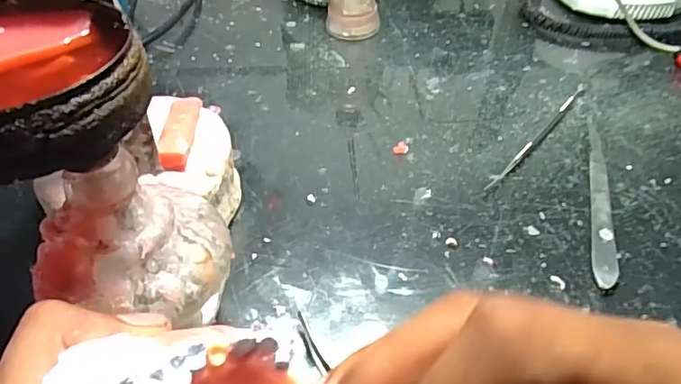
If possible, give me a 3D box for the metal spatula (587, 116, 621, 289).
[{"bbox_3d":[0.152,0.000,0.312,0.013,0.005,0.138,12,47,10],"label":"metal spatula"}]

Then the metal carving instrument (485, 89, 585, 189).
[{"bbox_3d":[0.132,-0.039,0.349,0.005,0.004,0.132,32,53,26],"label":"metal carving instrument"}]

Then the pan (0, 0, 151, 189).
[{"bbox_3d":[-0.097,-0.035,0.160,0.071,0.020,0.074,-18,49,-18],"label":"pan"}]

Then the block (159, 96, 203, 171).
[{"bbox_3d":[-0.083,-0.031,0.277,0.015,0.014,0.048,-1,46,-2],"label":"block"}]

